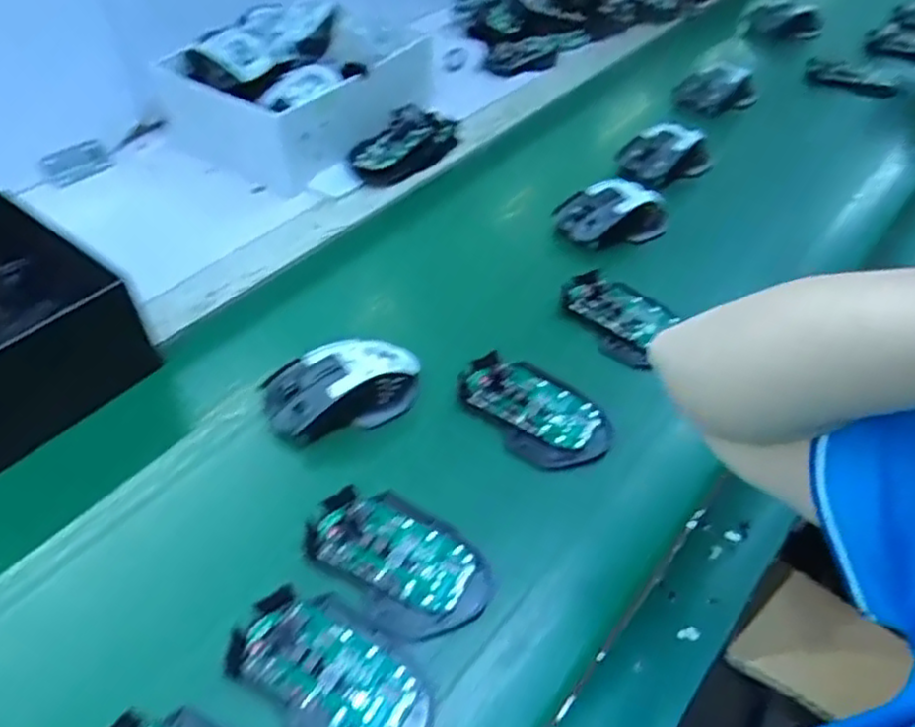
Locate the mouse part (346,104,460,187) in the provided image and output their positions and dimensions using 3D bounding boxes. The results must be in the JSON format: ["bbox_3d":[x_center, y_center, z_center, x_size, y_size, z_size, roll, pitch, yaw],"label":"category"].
[{"bbox_3d":[-0.052,-0.239,0.743,0.074,0.038,0.148,33,53,22],"label":"mouse part"}]

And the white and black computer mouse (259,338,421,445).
[{"bbox_3d":[-0.084,0.014,0.514,0.115,0.035,0.065,-12,50,-15],"label":"white and black computer mouse"}]

